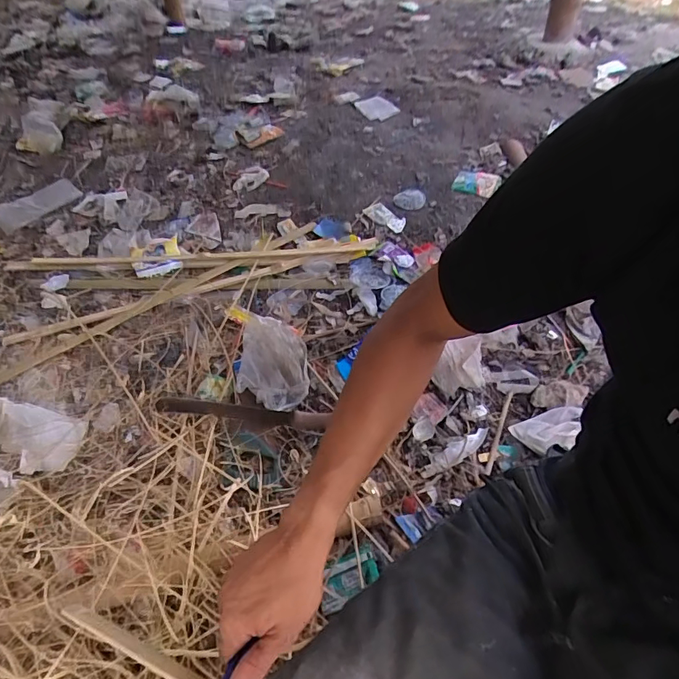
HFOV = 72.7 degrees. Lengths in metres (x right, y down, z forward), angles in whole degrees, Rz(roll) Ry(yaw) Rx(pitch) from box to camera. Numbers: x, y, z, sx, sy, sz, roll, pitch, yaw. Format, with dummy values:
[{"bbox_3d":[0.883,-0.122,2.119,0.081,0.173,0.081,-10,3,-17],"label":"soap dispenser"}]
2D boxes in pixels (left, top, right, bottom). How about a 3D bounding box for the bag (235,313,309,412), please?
[{"bbox_3d":[-0.140,0.029,0.948,0.143,0.060,0.221,-5,47,1],"label":"bag"}]

